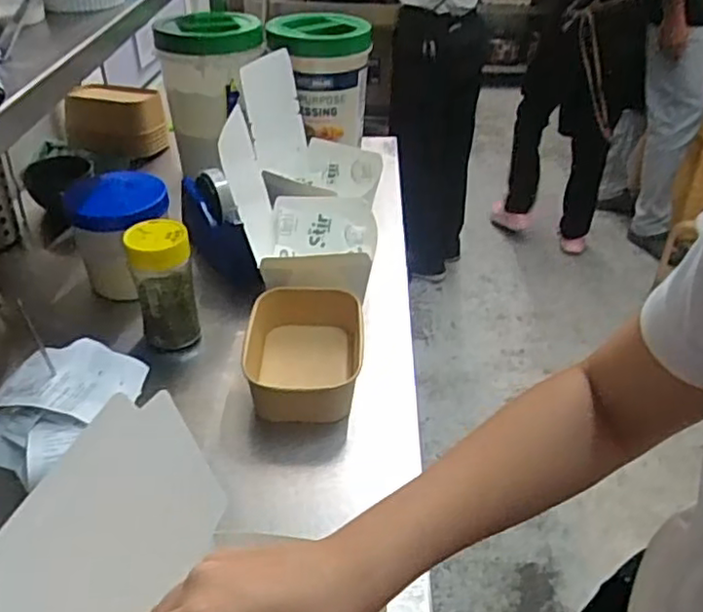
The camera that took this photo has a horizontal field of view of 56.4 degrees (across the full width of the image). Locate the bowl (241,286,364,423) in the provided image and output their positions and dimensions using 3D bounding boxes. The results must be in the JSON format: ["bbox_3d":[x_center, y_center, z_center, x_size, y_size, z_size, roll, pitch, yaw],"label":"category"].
[{"bbox_3d":[-0.051,0.049,0.690,0.124,0.059,0.166,2,37,1],"label":"bowl"}]

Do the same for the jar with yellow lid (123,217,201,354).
[{"bbox_3d":[-0.205,-0.018,0.722,0.061,0.141,0.056,0,37,0],"label":"jar with yellow lid"}]

